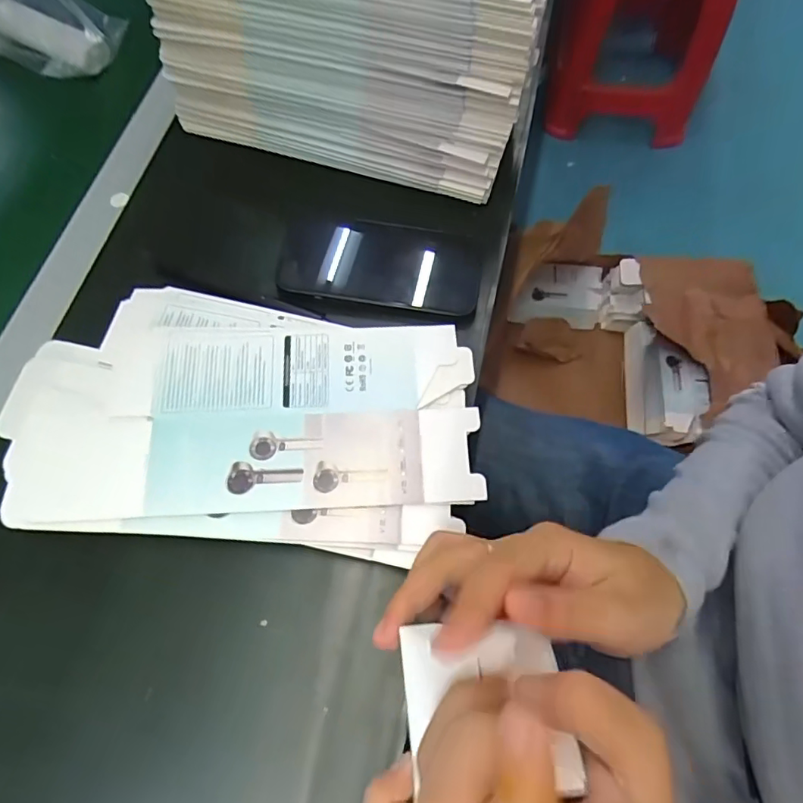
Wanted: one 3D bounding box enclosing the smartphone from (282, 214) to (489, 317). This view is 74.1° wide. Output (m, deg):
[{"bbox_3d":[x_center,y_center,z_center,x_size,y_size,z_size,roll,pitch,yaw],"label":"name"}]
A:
[{"bbox_3d":[-0.016,-0.106,0.402,0.151,0.015,0.078,7,62,0],"label":"smartphone"}]

